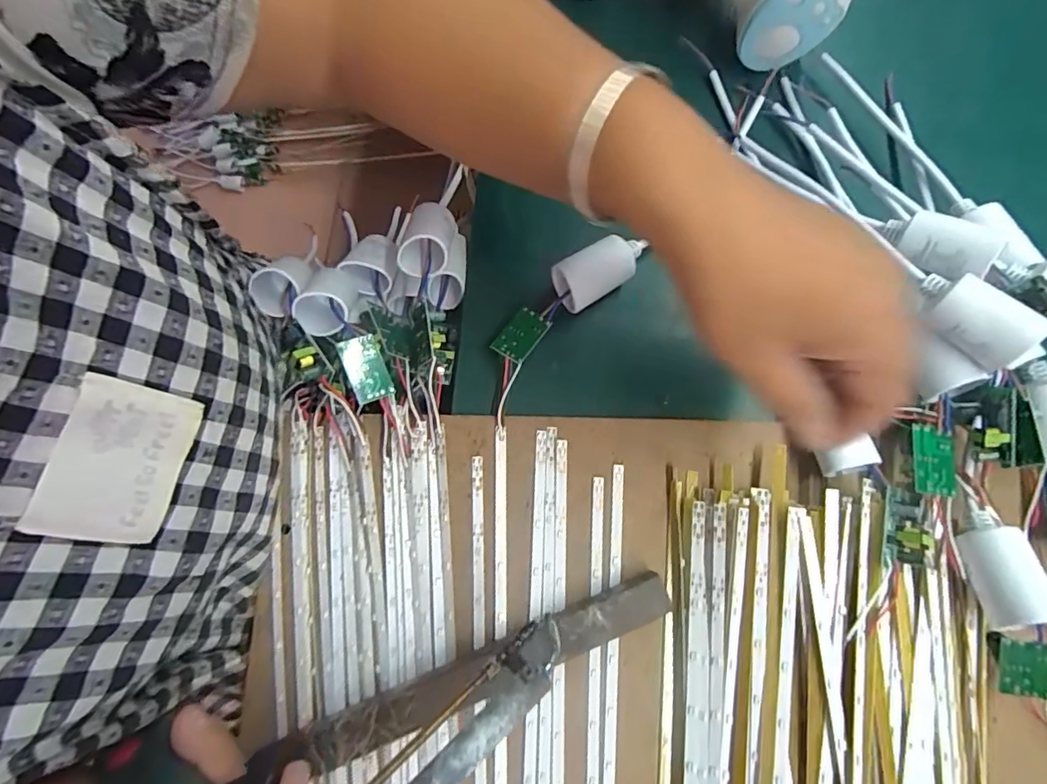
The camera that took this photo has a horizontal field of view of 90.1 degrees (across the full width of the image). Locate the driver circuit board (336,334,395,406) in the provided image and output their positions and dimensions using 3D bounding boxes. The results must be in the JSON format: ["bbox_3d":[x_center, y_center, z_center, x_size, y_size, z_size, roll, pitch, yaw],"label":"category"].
[{"bbox_3d":[-0.085,-0.012,0.285,0.021,0.004,0.035,-21,89,-26],"label":"driver circuit board"}]

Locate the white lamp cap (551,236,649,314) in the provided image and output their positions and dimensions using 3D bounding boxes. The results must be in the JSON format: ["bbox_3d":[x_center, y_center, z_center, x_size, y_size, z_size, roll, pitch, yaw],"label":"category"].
[{"bbox_3d":[0.045,-0.071,0.309,0.055,0.029,0.024,-31,80,-6],"label":"white lamp cap"}]

